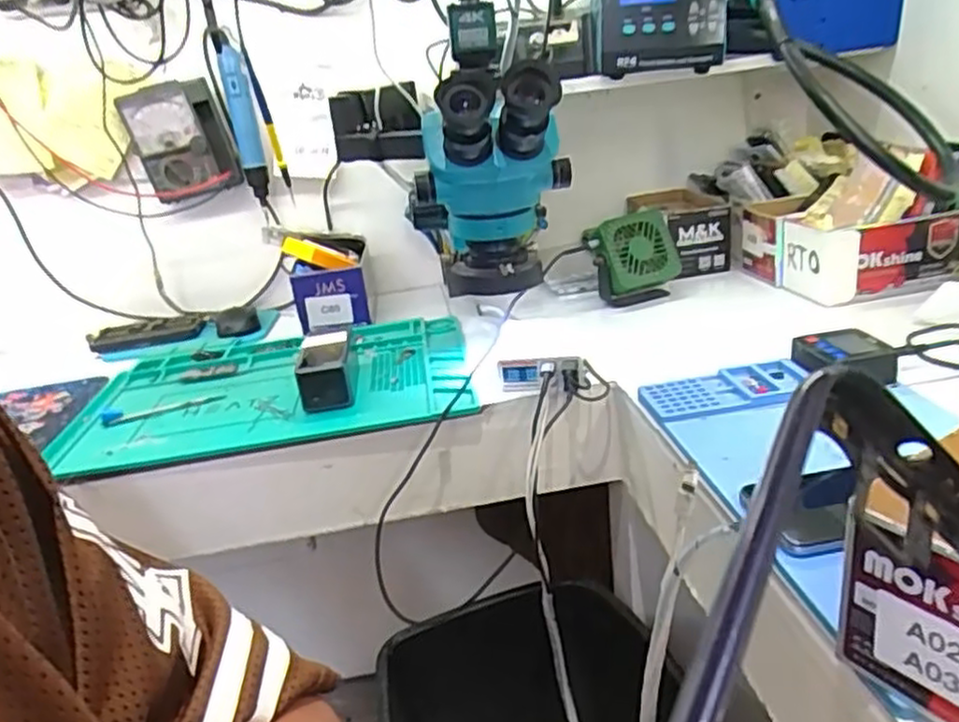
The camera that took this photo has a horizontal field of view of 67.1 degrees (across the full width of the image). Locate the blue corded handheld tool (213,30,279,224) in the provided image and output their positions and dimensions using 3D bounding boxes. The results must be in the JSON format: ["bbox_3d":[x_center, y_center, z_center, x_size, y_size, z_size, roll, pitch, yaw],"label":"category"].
[{"bbox_3d":[-0.307,-0.303,0.954,0.033,0.257,0.041,-12,45,-12],"label":"blue corded handheld tool"}]

